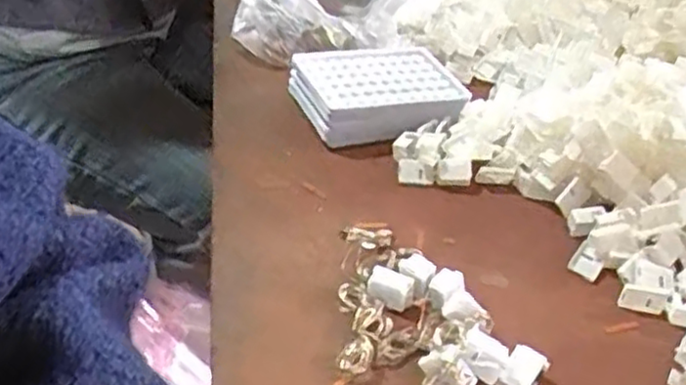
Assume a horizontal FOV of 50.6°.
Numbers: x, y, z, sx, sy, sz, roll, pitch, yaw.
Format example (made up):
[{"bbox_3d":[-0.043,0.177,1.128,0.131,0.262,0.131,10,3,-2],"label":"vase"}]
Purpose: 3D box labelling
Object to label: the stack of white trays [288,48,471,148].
[{"bbox_3d":[0.031,-0.085,0.633,0.142,0.042,0.106,-10,38,-20],"label":"stack of white trays"}]

